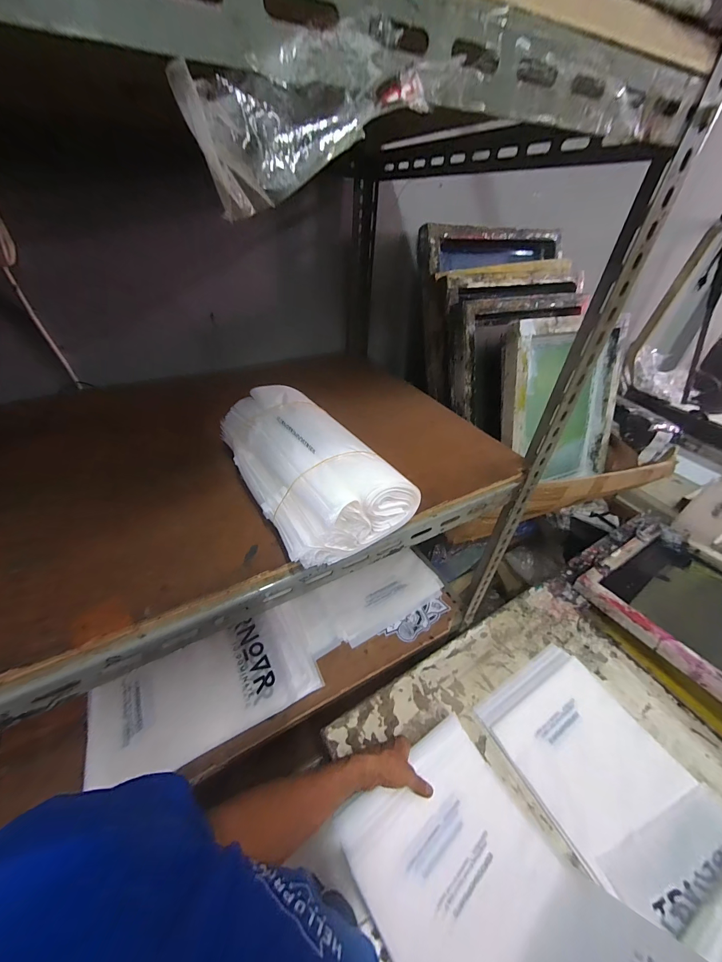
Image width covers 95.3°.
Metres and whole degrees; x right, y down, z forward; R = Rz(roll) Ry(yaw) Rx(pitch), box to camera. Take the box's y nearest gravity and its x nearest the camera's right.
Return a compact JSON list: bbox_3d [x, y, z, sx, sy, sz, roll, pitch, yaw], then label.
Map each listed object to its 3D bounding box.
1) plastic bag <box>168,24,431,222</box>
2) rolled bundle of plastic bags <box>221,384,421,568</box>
[{"bbox_3d":[-0.023,-0.170,0.150,0.120,0.044,0.026,-40,52,-11],"label":"plastic bag"},{"bbox_3d":[-0.067,-0.020,0.425,0.157,0.107,0.245,-24,46,-28],"label":"rolled bundle of plastic bags"}]

